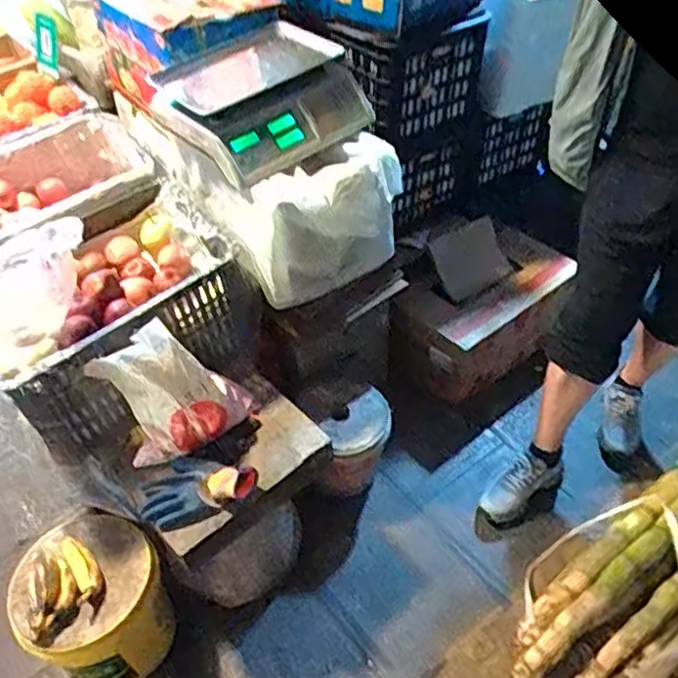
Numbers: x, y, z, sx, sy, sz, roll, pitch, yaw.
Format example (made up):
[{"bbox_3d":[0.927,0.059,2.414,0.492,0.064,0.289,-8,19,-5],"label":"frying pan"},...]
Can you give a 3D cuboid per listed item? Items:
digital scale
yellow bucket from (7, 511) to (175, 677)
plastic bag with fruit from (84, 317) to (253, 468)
[{"bbox_3d":[-0.135,-0.485,1.373,0.312,0.132,0.362,31,55,29],"label":"digital scale"},{"bbox_3d":[-0.464,0.499,1.327,0.243,0.289,0.266,-2,46,2],"label":"yellow bucket"},{"bbox_3d":[-0.302,0.098,1.274,0.254,0.230,0.126,-20,48,-15],"label":"plastic bag with fruit"}]

